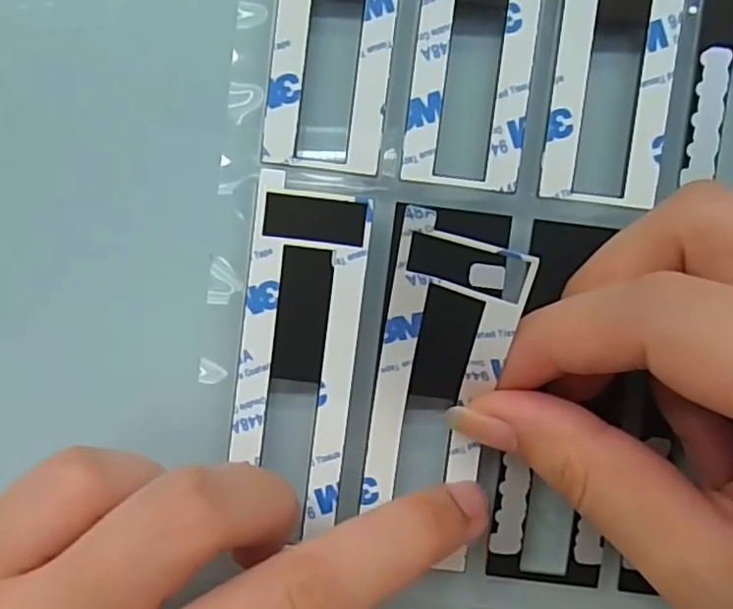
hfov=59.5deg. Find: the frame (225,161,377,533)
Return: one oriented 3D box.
[{"bbox_3d":[-0.016,0.012,0.153,0.027,0.004,0.082,7,93,-2],"label":"frame"}]

